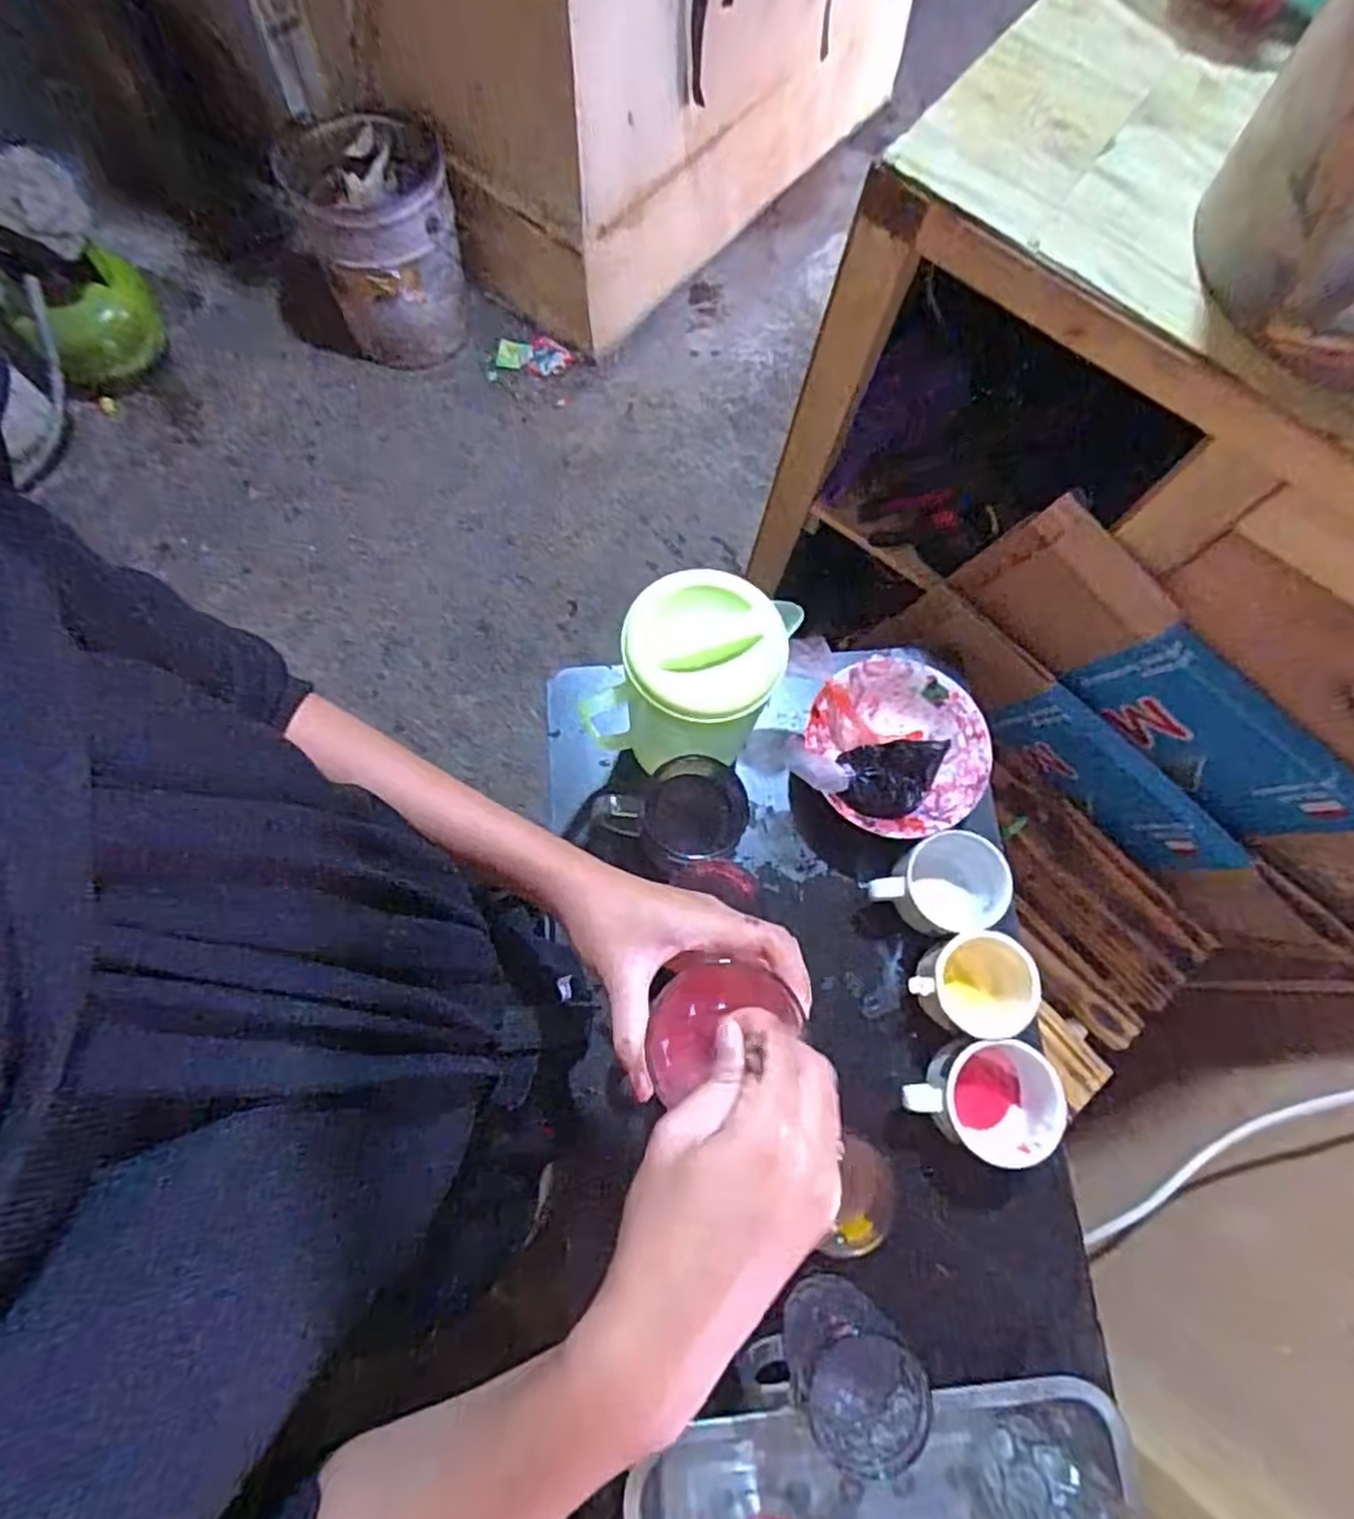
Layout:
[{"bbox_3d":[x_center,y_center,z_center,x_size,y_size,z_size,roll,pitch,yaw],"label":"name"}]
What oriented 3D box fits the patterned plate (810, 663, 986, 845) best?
[{"bbox_3d":[0.187,-0.006,0.659,0.144,0.051,0.148,1,73,-2],"label":"patterned plate"}]

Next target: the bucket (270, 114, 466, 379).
[{"bbox_3d":[-0.519,-0.903,1.399,0.256,0.392,0.270,1,73,-2],"label":"bucket"}]

